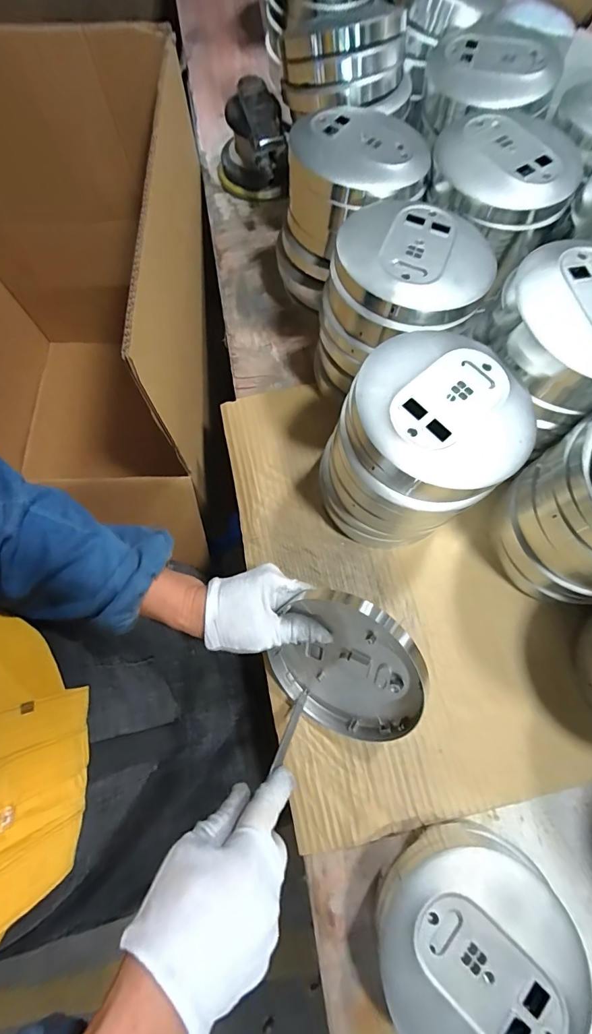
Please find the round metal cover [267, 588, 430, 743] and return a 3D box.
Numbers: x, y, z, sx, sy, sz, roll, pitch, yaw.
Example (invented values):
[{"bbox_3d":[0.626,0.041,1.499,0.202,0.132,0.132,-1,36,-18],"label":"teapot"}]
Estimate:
[{"bbox_3d":[0.039,0.125,0.342,0.133,0.132,0.017,49,36,2],"label":"round metal cover"}]

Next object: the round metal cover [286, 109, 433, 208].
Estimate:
[{"bbox_3d":[0.063,-0.352,0.395,0.124,0.025,0.118,0,73,1],"label":"round metal cover"}]

